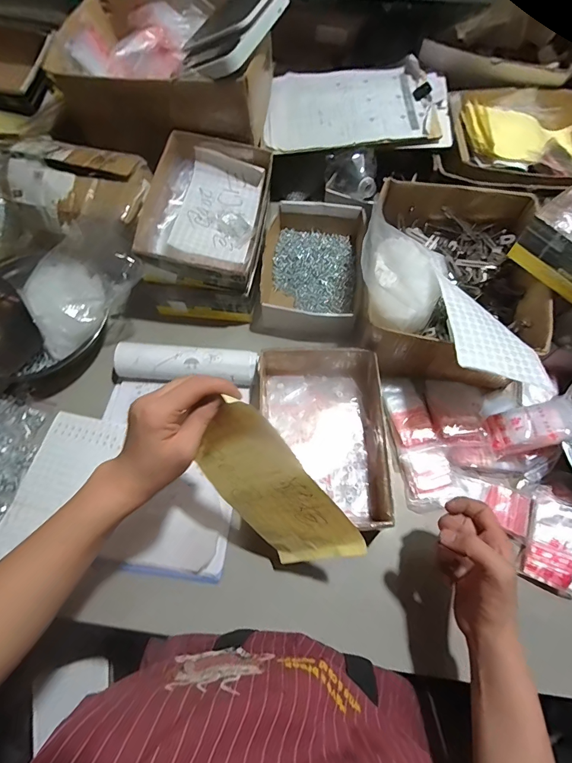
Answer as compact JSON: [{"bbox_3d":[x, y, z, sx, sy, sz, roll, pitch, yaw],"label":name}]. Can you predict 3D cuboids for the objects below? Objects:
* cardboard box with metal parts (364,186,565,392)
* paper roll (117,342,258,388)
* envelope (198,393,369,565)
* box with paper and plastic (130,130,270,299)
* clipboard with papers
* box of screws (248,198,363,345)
[{"bbox_3d":[0.258,-0.166,0.607,0.266,0.099,0.319,9,66,5],"label":"cardboard box with metal parts"},{"bbox_3d":[-0.156,-0.023,0.592,0.223,0.045,0.058,5,66,3],"label":"paper roll"},{"bbox_3d":[-0.017,0.119,0.408,0.218,0.114,0.010,54,29,-15],"label":"envelope"},{"bbox_3d":[-0.125,-0.272,0.617,0.178,0.085,0.254,7,66,4],"label":"box with paper and plastic"},{"bbox_3d":[0.134,-0.521,0.715,0.349,0.036,0.228,-3,65,0],"label":"clipboard with papers"},{"bbox_3d":[0.045,-0.202,0.678,0.175,0.070,0.259,7,66,4],"label":"box of screws"}]

